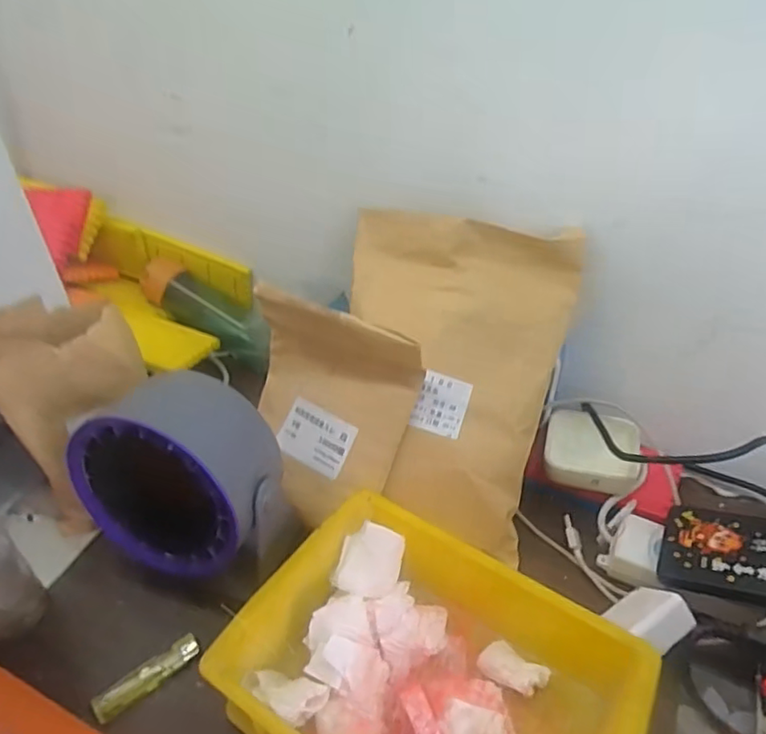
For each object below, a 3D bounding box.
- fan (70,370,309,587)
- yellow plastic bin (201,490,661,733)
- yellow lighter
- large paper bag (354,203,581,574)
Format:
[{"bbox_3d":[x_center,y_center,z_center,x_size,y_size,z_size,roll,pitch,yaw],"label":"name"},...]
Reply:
[{"bbox_3d":[-0.154,0.082,0.465,0.173,0.143,0.088,14,41,19],"label":"fan"},{"bbox_3d":[0.032,0.212,0.404,0.254,0.071,0.188,22,45,27],"label":"yellow plastic bin"},{"bbox_3d":[-0.175,0.229,0.441,0.077,0.015,0.019,-31,47,-31],"label":"yellow lighter"},{"bbox_3d":[0.053,0.007,0.531,0.207,0.048,0.286,10,82,10],"label":"large paper bag"}]

